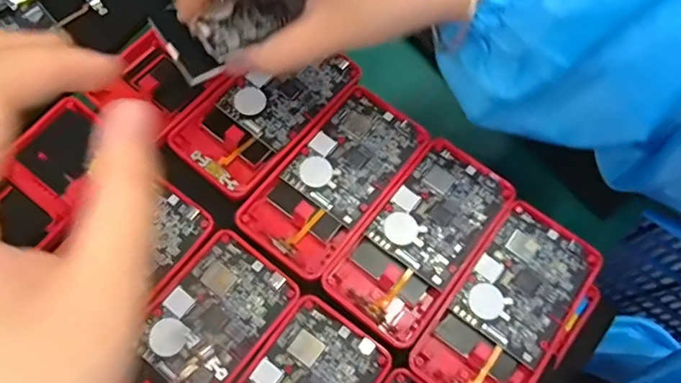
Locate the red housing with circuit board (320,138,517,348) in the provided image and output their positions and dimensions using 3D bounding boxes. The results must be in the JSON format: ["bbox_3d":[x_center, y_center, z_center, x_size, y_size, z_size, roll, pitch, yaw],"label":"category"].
[{"bbox_3d":[0.048,0.026,0.306,0.060,0.016,0.119,37,77,11],"label":"red housing with circuit board"}]

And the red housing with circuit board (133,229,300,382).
[{"bbox_3d":[-0.081,0.080,0.285,0.061,0.011,0.116,37,77,10],"label":"red housing with circuit board"}]

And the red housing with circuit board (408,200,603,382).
[{"bbox_3d":[0.096,0.066,0.294,0.064,0.019,0.119,37,77,10],"label":"red housing with circuit board"}]

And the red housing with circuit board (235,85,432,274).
[{"bbox_3d":[-0.002,-0.010,0.317,0.061,0.016,0.119,37,77,11],"label":"red housing with circuit board"}]

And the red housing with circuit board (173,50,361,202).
[{"bbox_3d":[-0.046,-0.054,0.333,0.062,0.013,0.118,39,77,11],"label":"red housing with circuit board"}]

